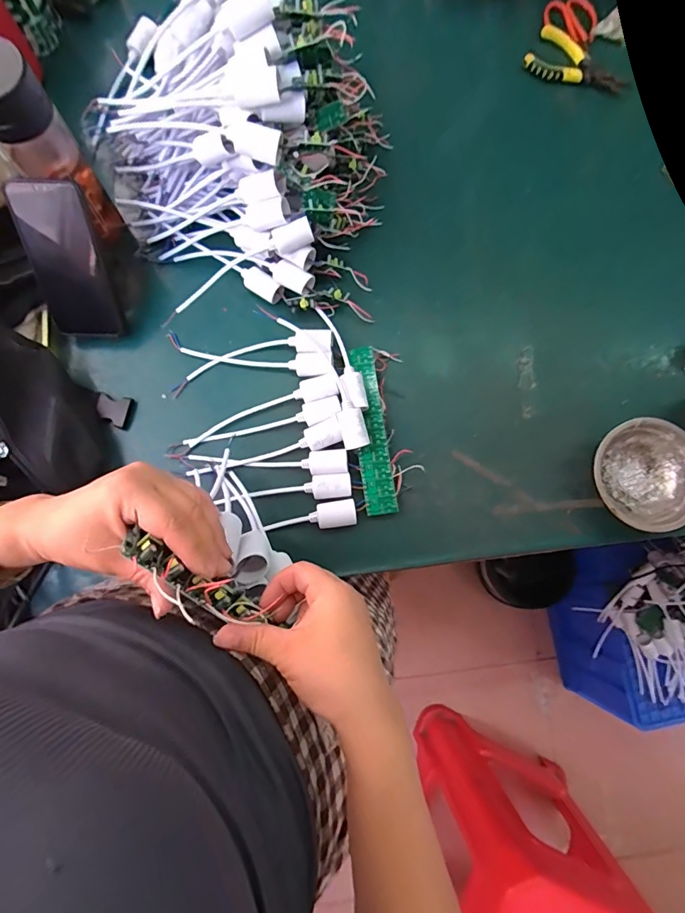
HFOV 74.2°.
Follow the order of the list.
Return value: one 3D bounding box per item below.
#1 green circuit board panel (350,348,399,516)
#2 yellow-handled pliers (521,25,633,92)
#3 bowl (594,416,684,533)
[{"bbox_3d":[0.033,-0.033,0.546,0.036,0.019,0.204,-8,80,-3],"label":"green circuit board panel"},{"bbox_3d":[0.342,-0.560,0.655,0.146,0.018,0.079,31,80,4],"label":"yellow-handled pliers"},{"bbox_3d":[0.360,0.022,0.540,0.124,0.039,0.126,0,80,-1],"label":"bowl"}]

